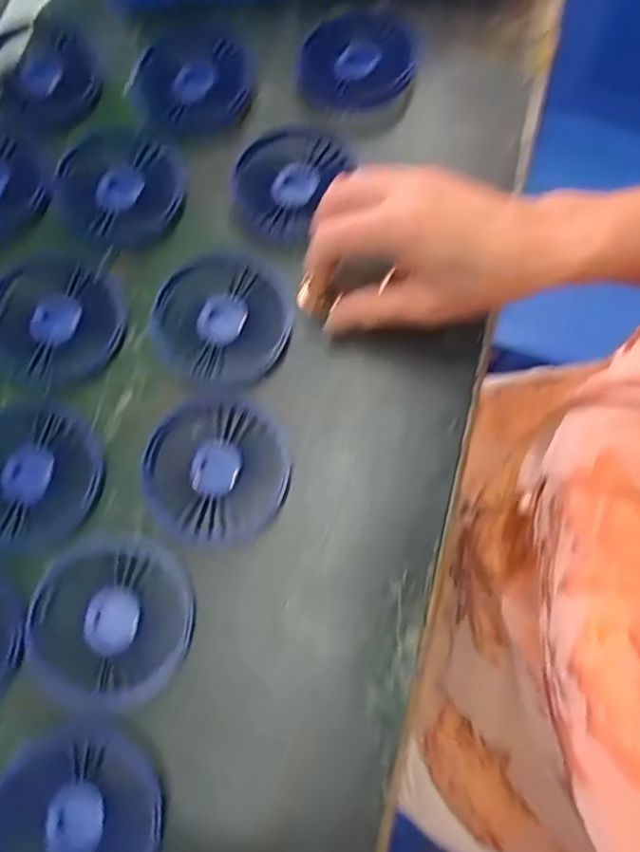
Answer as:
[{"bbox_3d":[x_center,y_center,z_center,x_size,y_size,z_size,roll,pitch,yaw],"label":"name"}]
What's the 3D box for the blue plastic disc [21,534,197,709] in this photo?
[{"bbox_3d":[-0.119,0.109,0.317,0.091,0.009,0.087,-1,75,2],"label":"blue plastic disc"}]

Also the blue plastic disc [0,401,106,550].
[{"bbox_3d":[-0.179,0.029,0.341,0.089,0.008,0.085,-1,75,2],"label":"blue plastic disc"}]

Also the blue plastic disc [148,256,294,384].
[{"bbox_3d":[-0.063,-0.070,0.360,0.088,0.007,0.083,-1,75,2],"label":"blue plastic disc"}]

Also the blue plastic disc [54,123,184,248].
[{"bbox_3d":[-0.137,-0.167,0.385,0.085,0.009,0.090,-1,75,2],"label":"blue plastic disc"}]

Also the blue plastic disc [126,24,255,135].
[{"bbox_3d":[-0.098,-0.257,0.411,0.095,0.014,0.085,32,78,10],"label":"blue plastic disc"}]

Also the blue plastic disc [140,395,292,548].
[{"bbox_3d":[-0.063,0.026,0.336,0.087,0.004,0.088,-1,75,2],"label":"blue plastic disc"}]

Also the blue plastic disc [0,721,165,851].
[{"bbox_3d":[-0.128,0.207,0.288,0.088,0.012,0.089,-1,75,2],"label":"blue plastic disc"}]

